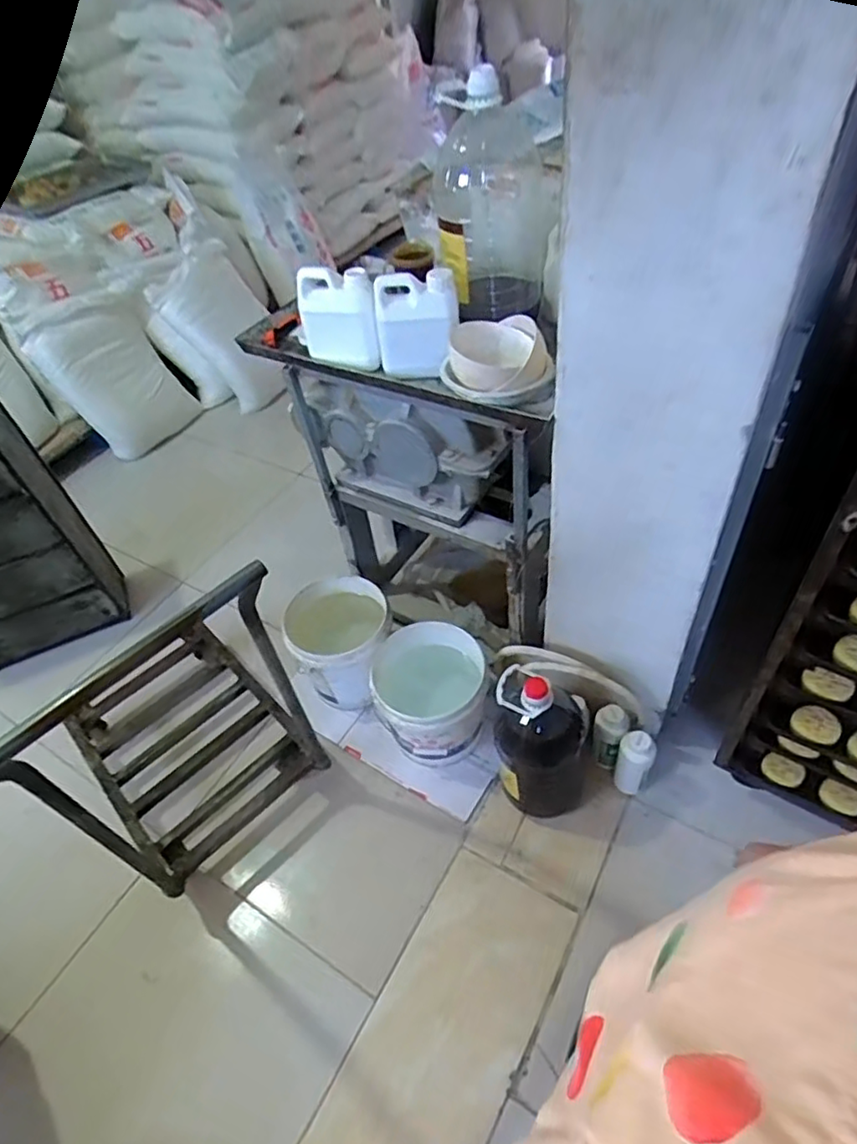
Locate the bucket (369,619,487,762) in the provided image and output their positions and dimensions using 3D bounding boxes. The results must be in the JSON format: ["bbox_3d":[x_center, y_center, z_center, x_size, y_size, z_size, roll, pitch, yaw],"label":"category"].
[{"bbox_3d":[-0.001,0.302,1.483,0.244,0.270,0.249,-4,47,4],"label":"bucket"}]

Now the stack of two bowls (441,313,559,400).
[{"bbox_3d":[0.115,-0.358,1.038,0.178,0.082,0.162,-1,47,7],"label":"stack of two bowls"}]

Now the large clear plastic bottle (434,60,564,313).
[{"bbox_3d":[0.119,-0.631,1.067,0.180,0.357,0.191,7,49,13],"label":"large clear plastic bottle"}]

